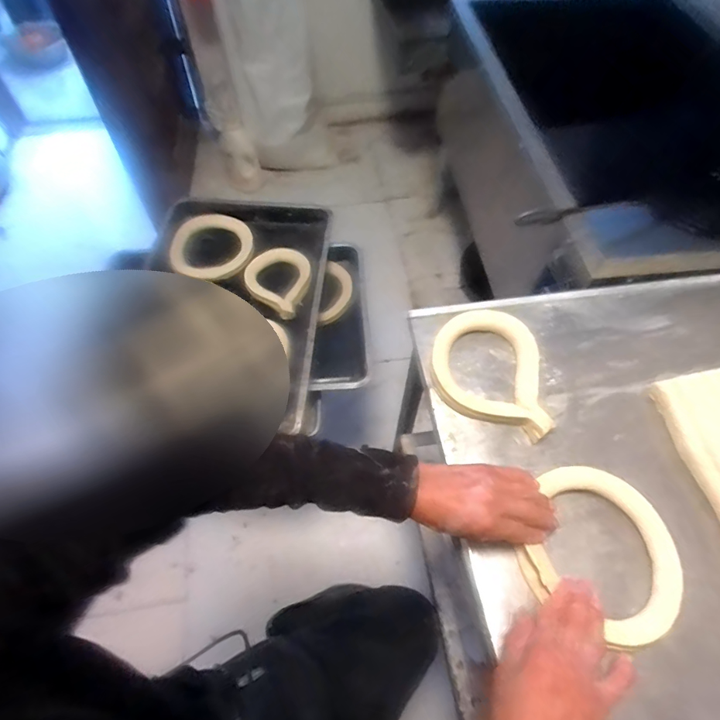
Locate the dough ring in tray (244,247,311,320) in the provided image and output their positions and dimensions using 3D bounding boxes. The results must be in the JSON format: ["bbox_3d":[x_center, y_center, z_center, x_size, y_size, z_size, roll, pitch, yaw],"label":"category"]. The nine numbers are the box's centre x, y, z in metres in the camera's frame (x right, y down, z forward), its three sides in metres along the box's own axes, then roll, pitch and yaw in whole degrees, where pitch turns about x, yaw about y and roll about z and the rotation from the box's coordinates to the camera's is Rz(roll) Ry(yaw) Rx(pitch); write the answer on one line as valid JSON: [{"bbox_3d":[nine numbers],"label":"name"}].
[{"bbox_3d":[-0.181,-0.181,0.990,0.140,0.030,0.166,19,61,10],"label":"dough ring in tray"}]

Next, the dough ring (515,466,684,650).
[{"bbox_3d":[0.253,0.198,0.471,0.157,0.022,0.152,0,60,-1],"label":"dough ring"}]

